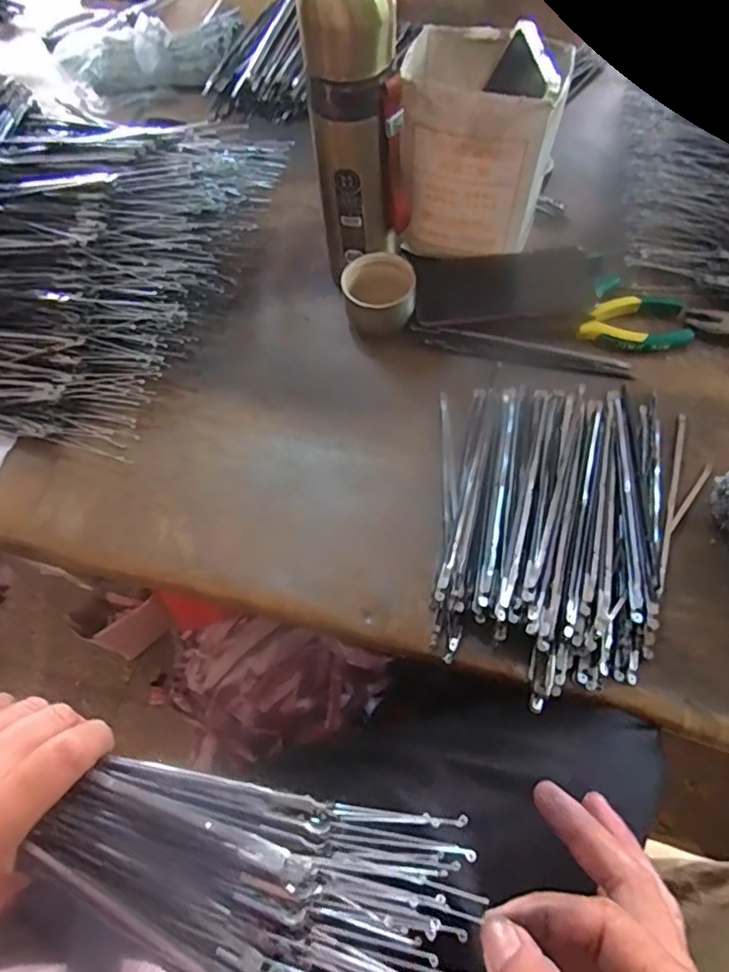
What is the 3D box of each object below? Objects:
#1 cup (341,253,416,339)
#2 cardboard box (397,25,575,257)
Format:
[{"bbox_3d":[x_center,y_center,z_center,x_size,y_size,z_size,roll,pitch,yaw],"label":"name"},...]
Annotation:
[{"bbox_3d":[0.014,-0.166,0.516,0.060,0.046,0.061,-1,64,3],"label":"cup"},{"bbox_3d":[0.096,-0.286,0.503,0.123,0.153,0.104,8,65,7],"label":"cardboard box"}]

